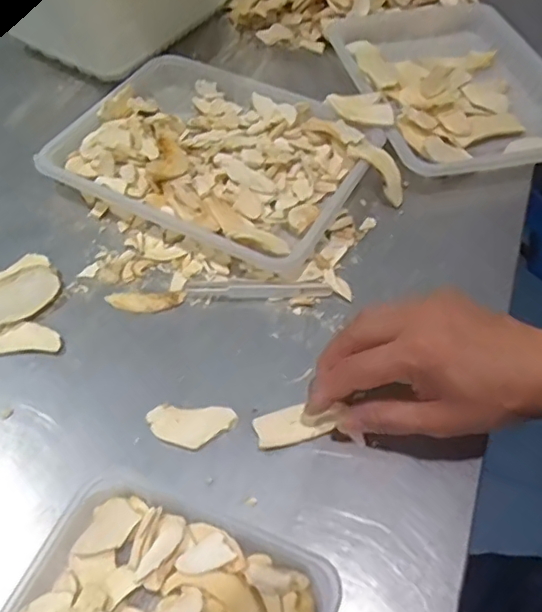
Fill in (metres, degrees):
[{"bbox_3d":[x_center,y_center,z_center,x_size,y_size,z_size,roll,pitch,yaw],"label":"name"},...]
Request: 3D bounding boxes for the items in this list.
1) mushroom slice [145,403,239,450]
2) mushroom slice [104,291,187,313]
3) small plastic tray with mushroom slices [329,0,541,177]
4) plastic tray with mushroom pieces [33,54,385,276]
[{"bbox_3d":[-0.053,0.081,0.385,0.057,0.008,0.029,5,54,0],"label":"mushroom slice"},{"bbox_3d":[-0.096,-0.003,0.444,0.059,0.004,0.017,-3,55,-5],"label":"mushroom slice"},{"bbox_3d":[0.184,-0.227,0.595,0.201,0.039,0.264,-12,56,-12],"label":"small plastic tray with mushroom slices"},{"bbox_3d":[-0.053,-0.138,0.525,0.258,0.038,0.202,27,57,15],"label":"plastic tray with mushroom pieces"}]

